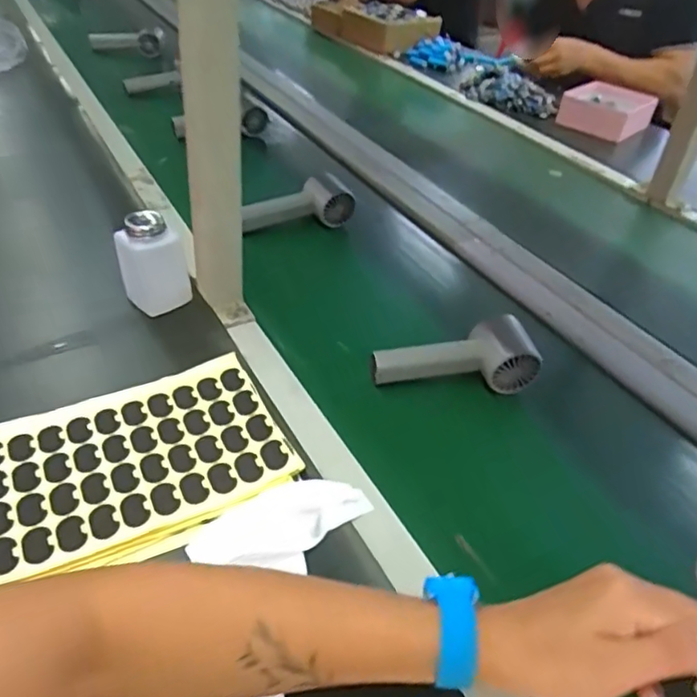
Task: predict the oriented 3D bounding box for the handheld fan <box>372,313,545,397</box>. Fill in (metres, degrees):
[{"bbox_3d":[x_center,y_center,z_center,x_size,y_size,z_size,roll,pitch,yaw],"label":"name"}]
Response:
[{"bbox_3d":[0.100,0.008,0.572,0.153,0.070,0.046,1,41,-8],"label":"handheld fan"}]

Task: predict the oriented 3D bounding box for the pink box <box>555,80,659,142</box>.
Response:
[{"bbox_3d":[0.526,-0.486,1.221,0.152,0.052,0.150,-28,52,-35],"label":"pink box"}]

